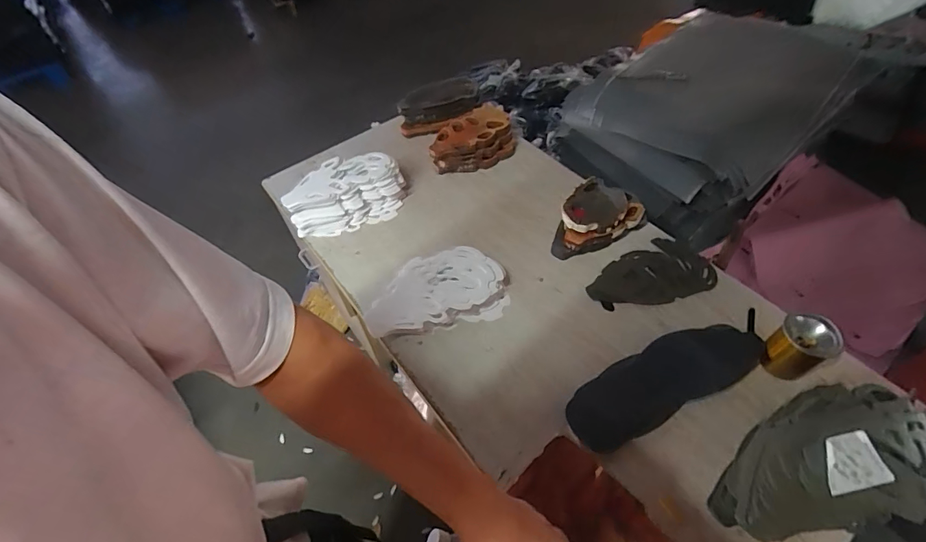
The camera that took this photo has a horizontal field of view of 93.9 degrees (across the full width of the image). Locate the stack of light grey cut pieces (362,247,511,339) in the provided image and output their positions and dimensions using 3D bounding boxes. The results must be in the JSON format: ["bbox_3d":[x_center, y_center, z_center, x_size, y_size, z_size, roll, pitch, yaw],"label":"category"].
[{"bbox_3d":[-0.051,0.041,0.775,0.243,0.065,0.134,-18,52,-12],"label":"stack of light grey cut pieces"}]

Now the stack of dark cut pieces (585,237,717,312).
[{"bbox_3d":[0.348,0.007,0.805,0.230,0.020,0.123,-16,52,-10],"label":"stack of dark cut pieces"}]

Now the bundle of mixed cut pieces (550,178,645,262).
[{"bbox_3d":[0.255,-0.110,0.860,0.205,0.076,0.124,-22,53,-15],"label":"bundle of mixed cut pieces"}]

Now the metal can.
[{"bbox_3d":[0.517,0.121,0.669,0.065,0.103,0.070,-1,50,2],"label":"metal can"}]

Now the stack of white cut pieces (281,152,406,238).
[{"bbox_3d":[-0.248,-0.164,0.925,0.240,0.101,0.116,-13,51,-8],"label":"stack of white cut pieces"}]

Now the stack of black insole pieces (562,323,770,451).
[{"bbox_3d":[0.311,0.165,0.669,0.325,0.034,0.110,-21,53,-14],"label":"stack of black insole pieces"}]

